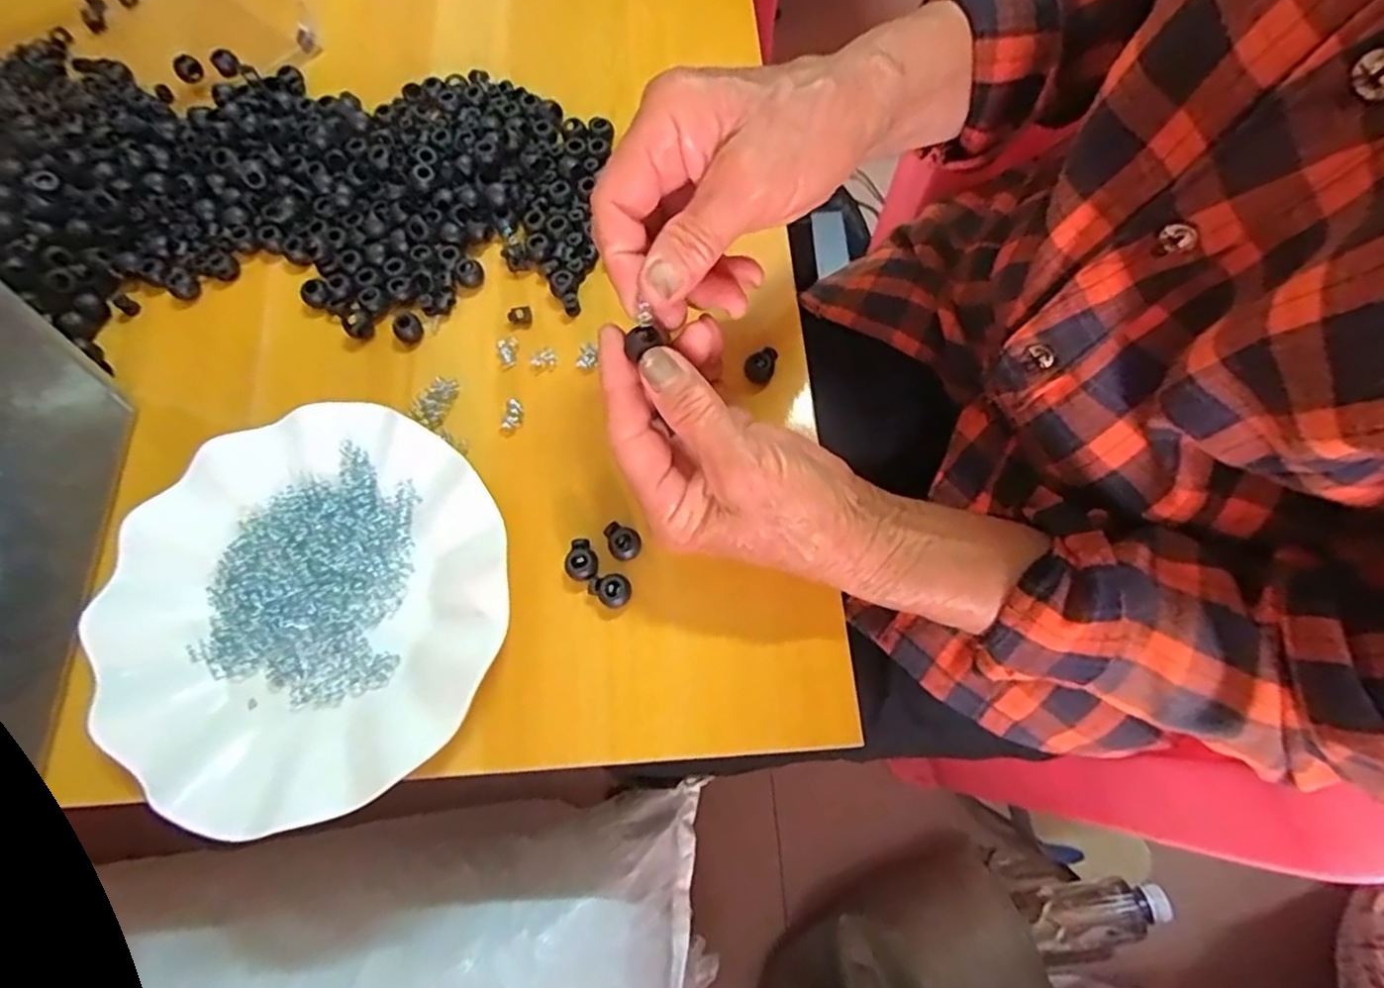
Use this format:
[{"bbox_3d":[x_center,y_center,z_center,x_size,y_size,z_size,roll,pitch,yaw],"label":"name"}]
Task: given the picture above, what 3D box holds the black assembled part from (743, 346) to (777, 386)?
[{"bbox_3d":[0.036,-0.068,0.350,0.015,0.010,0.017,17,72,8],"label":"black assembled part"}]

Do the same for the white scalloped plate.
[{"bbox_3d":[-0.174,0.050,0.308,0.175,0.026,0.178,-1,71,2],"label":"white scalloped plate"}]

